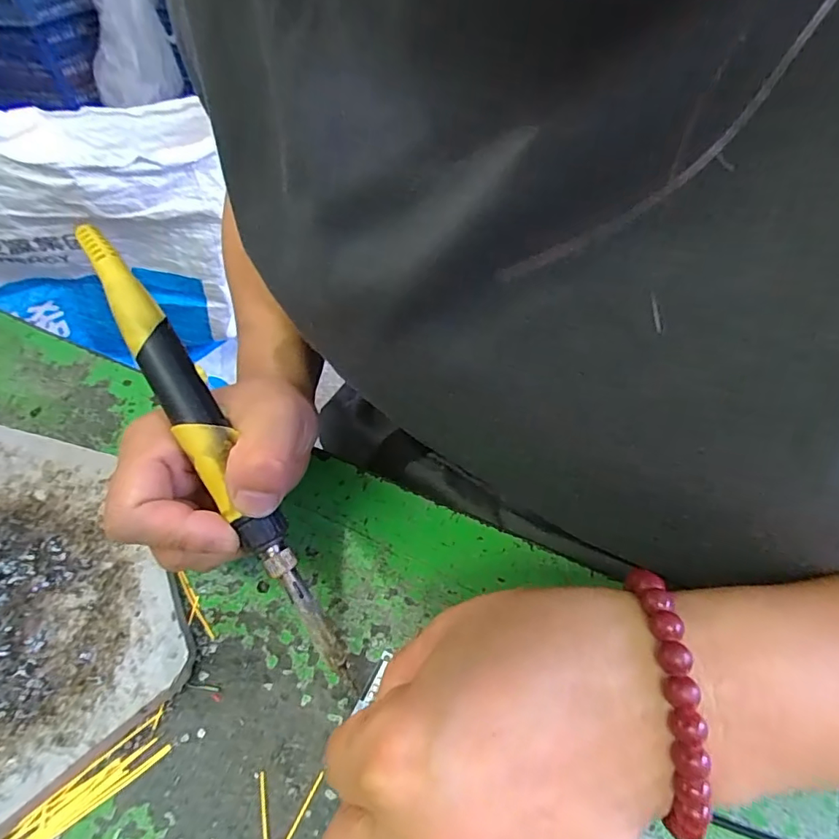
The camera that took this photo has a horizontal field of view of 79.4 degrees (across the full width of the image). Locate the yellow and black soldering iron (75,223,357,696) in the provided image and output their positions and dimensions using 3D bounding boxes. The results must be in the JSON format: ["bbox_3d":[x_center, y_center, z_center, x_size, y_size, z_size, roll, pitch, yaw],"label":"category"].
[{"bbox_3d":[-0.079,0.014,0.200,0.018,0.017,0.203,-30,89,-22],"label":"yellow and black soldering iron"}]

